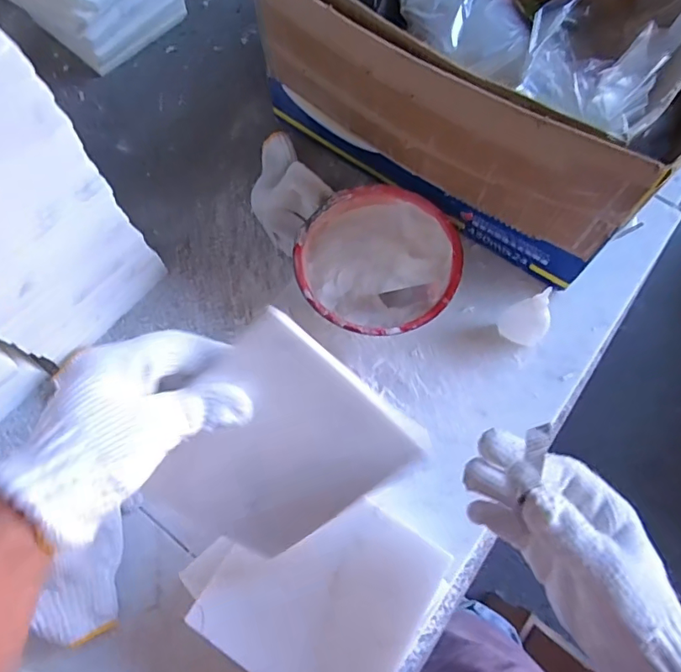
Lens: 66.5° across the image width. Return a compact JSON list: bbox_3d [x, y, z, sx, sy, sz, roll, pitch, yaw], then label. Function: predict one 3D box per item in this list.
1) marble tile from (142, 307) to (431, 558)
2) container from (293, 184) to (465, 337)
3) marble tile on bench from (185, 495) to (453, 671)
[{"bbox_3d":[-0.042,0.080,0.340,0.162,0.013,0.144,-42,117,19],"label":"marble tile"},{"bbox_3d":[0.039,-0.075,0.549,0.162,0.050,0.162,0,72,1],"label":"container"},{"bbox_3d":[-0.015,0.198,0.408,0.149,0.009,0.150,31,75,10],"label":"marble tile on bench"}]

